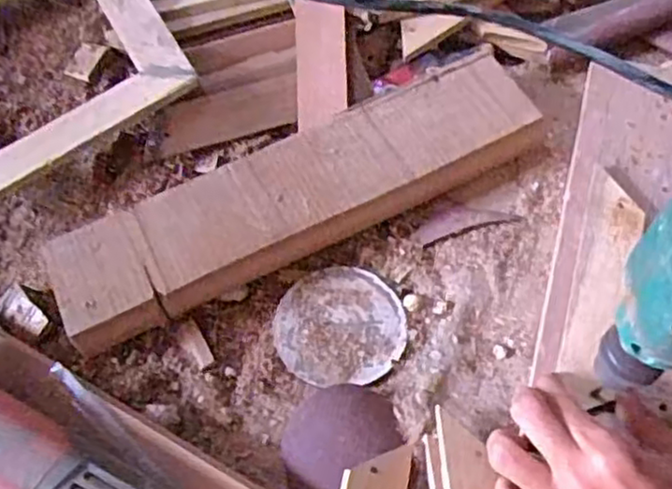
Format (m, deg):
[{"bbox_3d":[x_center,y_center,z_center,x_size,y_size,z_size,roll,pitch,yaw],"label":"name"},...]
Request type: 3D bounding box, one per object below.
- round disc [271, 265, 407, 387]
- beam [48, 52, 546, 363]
[{"bbox_3d":[0.002,0.052,0.454,0.082,0.007,0.079,-1,62,3],"label":"round disc"},{"bbox_3d":[-0.022,-0.035,0.479,0.334,0.037,0.090,-27,64,-10],"label":"beam"}]

